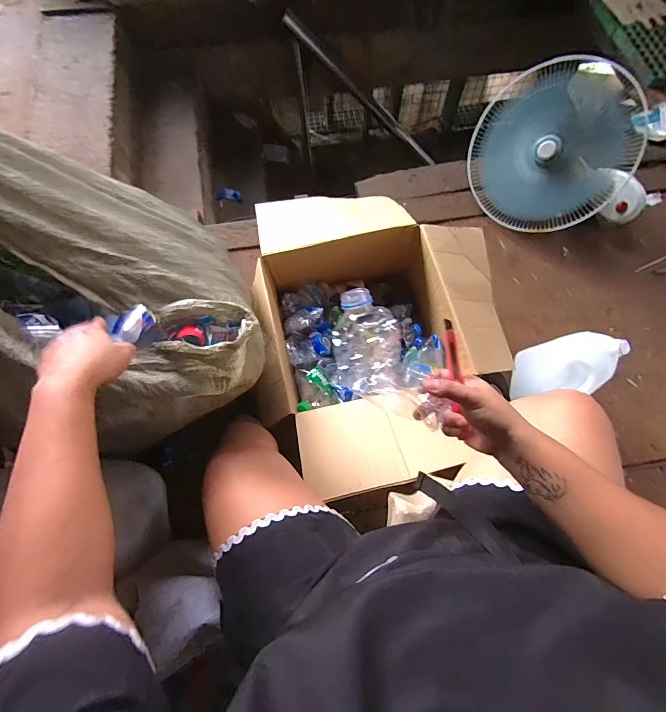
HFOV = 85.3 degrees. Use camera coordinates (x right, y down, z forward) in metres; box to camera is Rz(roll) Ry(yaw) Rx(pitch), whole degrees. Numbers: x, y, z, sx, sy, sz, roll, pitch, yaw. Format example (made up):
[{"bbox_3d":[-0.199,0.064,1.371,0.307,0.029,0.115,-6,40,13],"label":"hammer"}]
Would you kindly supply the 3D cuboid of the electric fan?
[{"bbox_3d":[0.671,-0.635,1.092,0.459,0.244,0.419,0,72,0],"label":"electric fan"}]

